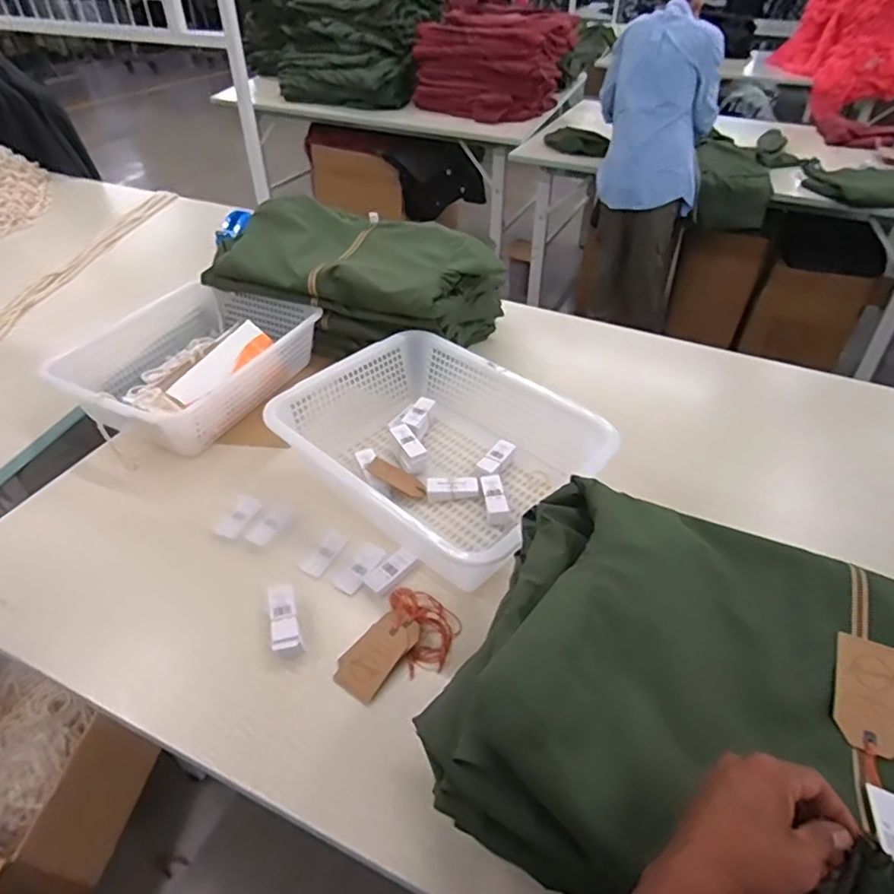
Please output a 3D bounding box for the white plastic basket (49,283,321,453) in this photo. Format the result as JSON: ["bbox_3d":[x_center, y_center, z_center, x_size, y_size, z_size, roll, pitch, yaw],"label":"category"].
[{"bbox_3d":[-0.488,-0.175,1.147,0.304,0.105,0.443,21,45,20],"label":"white plastic basket"}]

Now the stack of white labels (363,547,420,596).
[{"bbox_3d":[-0.080,0.179,0.857,0.038,0.015,0.078,33,50,31],"label":"stack of white labels"}]

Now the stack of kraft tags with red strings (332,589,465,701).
[{"bbox_3d":[-0.059,0.259,0.774,0.110,0.023,0.164,23,46,23],"label":"stack of kraft tags with red strings"}]

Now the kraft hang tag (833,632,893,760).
[{"bbox_3d":[0.378,0.219,0.525,0.059,0.004,0.099,14,57,21],"label":"kraft hang tag"}]

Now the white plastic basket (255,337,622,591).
[{"bbox_3d":[-0.021,0.006,0.975,0.471,0.141,0.364,30,49,28],"label":"white plastic basket"}]

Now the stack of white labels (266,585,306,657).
[{"bbox_3d":[-0.217,0.230,0.790,0.036,0.035,0.097,-13,43,-16],"label":"stack of white labels"}]

